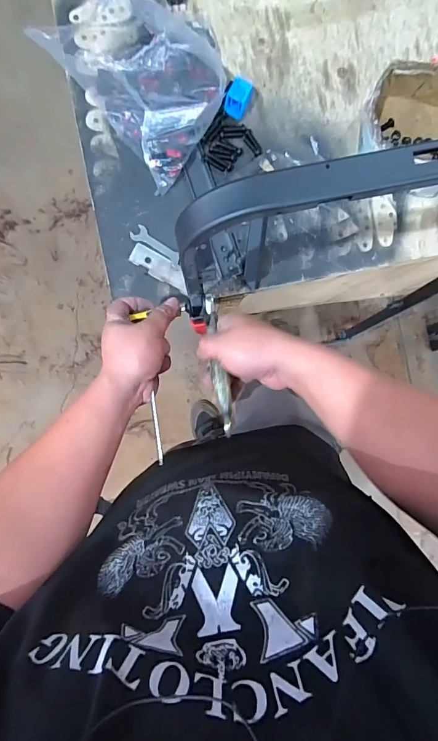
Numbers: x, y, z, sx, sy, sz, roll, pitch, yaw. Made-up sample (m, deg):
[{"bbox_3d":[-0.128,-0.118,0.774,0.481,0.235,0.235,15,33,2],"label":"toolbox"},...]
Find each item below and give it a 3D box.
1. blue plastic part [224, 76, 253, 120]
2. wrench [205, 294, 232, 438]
[{"bbox_3d":[0.029,-0.413,0.580,0.032,0.024,0.045,22,92,-2],"label":"blue plastic part"},{"bbox_3d":[-0.001,-0.010,0.448,0.015,0.010,0.171,-8,74,-1],"label":"wrench"}]

